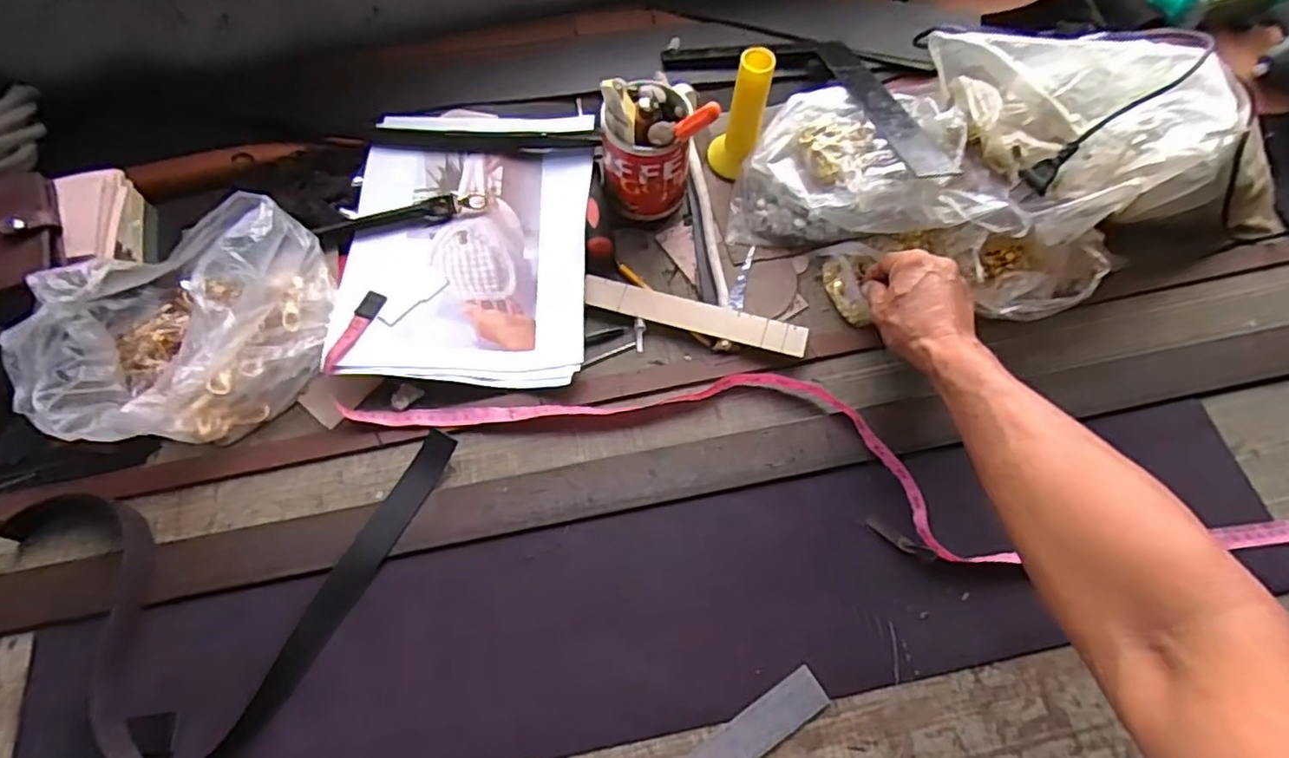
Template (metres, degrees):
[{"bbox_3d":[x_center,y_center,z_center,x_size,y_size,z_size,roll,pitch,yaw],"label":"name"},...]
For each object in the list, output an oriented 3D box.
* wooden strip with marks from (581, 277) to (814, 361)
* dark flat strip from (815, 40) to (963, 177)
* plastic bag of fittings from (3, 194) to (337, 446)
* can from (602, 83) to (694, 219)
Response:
[{"bbox_3d":[0.045,-0.057,0.579,0.199,0.009,0.029,15,72,8],"label":"wooden strip with marks"},{"bbox_3d":[0.226,-0.273,0.628,0.043,0.009,0.293,-4,47,-4],"label":"dark flat strip"},{"bbox_3d":[-0.372,-0.044,0.524,0.208,0.116,0.170,-16,68,-7],"label":"plastic bag of fittings"},{"bbox_3d":[0.003,-0.213,0.602,0.076,0.097,0.078,0,67,0],"label":"can"}]

